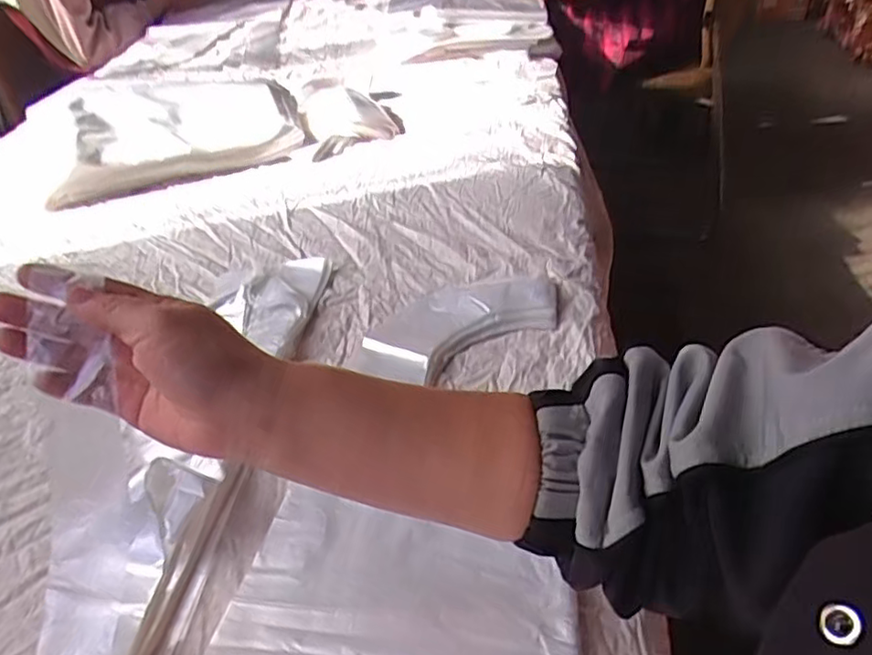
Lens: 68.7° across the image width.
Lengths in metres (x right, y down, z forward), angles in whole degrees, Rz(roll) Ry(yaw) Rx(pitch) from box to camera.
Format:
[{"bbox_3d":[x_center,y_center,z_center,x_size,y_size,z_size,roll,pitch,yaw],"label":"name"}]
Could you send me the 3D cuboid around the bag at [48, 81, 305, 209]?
[{"bbox_3d":[-0.381,-0.298,0.957,0.337,0.047,0.221,-11,54,-14],"label":"bag"}]

